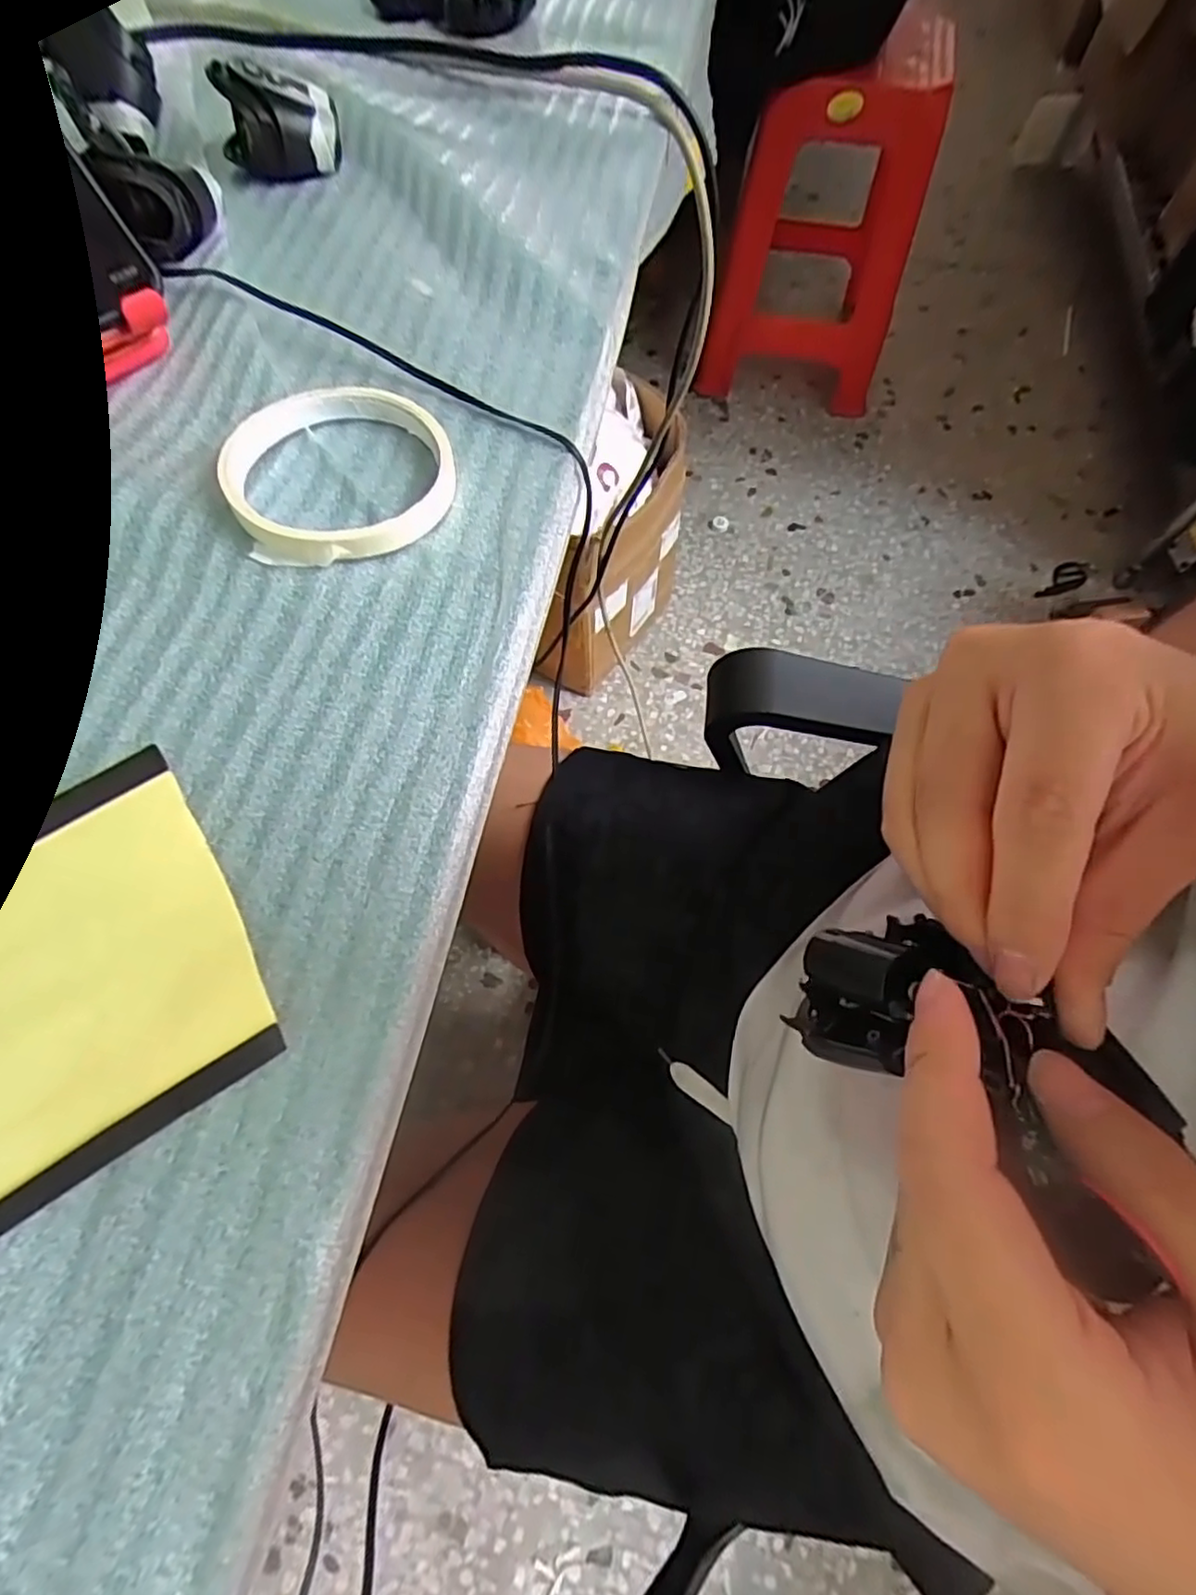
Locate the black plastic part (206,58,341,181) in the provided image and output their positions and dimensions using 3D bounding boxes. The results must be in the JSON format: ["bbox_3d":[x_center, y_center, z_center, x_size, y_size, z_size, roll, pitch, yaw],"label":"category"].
[{"bbox_3d":[-0.166,-0.351,0.338,0.058,0.039,0.030,-16,68,-8],"label":"black plastic part"}]

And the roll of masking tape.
[{"bbox_3d":[-0.101,-0.129,0.257,0.084,0.016,0.085,0,67,-1],"label":"roll of masking tape"}]

